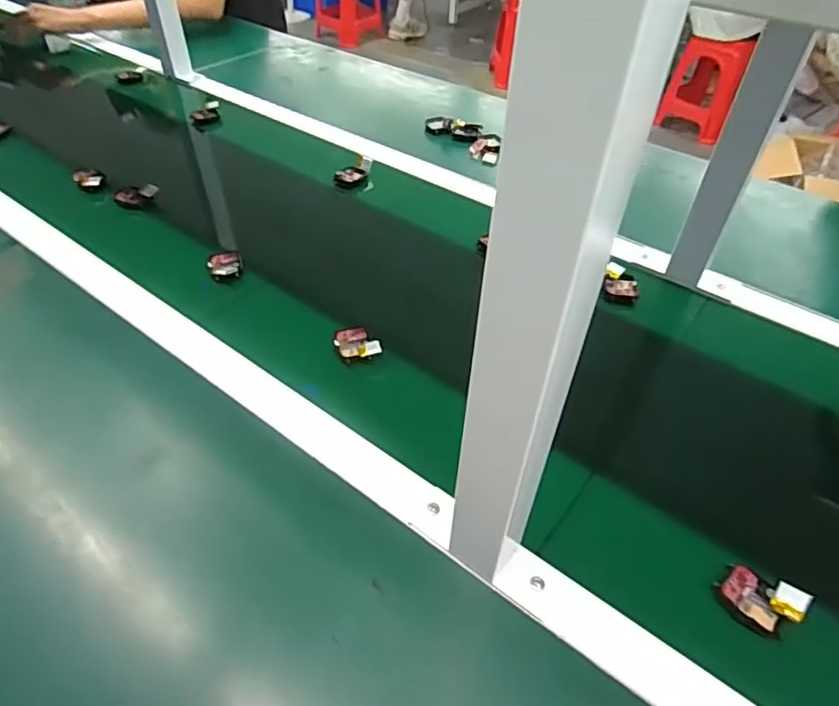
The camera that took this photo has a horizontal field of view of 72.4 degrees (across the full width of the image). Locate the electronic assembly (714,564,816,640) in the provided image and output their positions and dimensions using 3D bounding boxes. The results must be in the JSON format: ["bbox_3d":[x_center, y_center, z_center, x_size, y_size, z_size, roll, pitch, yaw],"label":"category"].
[{"bbox_3d":[0.243,0.173,0.406,0.053,0.015,0.044,31,51,26],"label":"electronic assembly"}]

